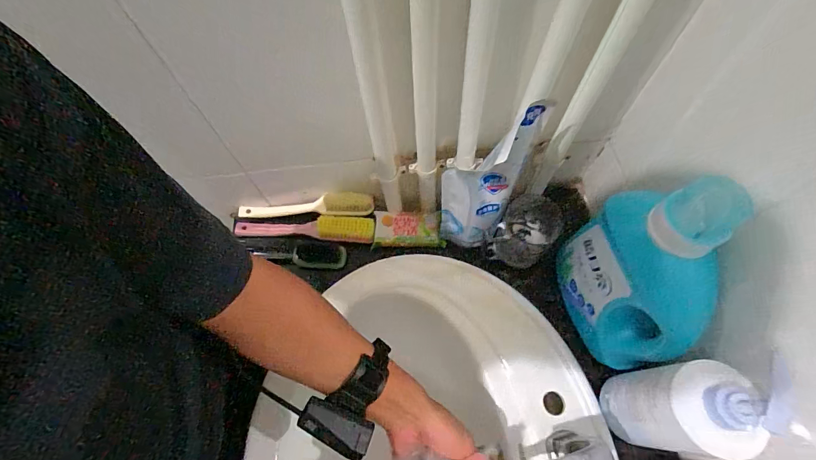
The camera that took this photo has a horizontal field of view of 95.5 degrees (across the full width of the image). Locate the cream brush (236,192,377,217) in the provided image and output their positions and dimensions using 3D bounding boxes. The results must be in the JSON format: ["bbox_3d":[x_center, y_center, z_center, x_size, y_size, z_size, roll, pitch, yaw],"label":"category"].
[{"bbox_3d":[-0.168,-0.039,0.605,0.222,0.025,0.036,-1,64,2],"label":"cream brush"}]

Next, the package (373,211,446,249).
[{"bbox_3d":[0.000,-0.004,0.584,0.109,0.018,0.055,0,64,3],"label":"package"}]

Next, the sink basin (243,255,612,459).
[{"bbox_3d":[0.024,0.315,0.501,0.429,0.147,0.531,1,64,3],"label":"sink basin"}]

